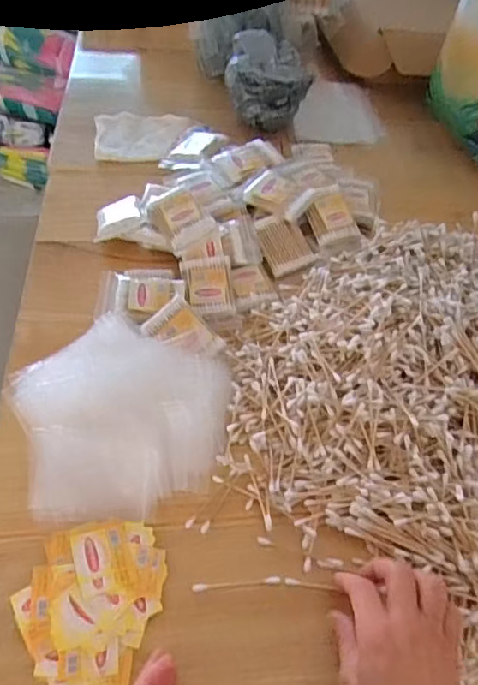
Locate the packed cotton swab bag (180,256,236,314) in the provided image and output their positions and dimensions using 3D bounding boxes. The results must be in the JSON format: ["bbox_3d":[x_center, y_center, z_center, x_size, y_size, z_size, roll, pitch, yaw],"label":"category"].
[{"bbox_3d":[-0.033,-0.063,0.640,0.055,0.013,0.066,-7,69,-6],"label":"packed cotton swab bag"}]

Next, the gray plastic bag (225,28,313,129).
[{"bbox_3d":[0.042,-0.395,0.873,0.124,0.099,0.103,3,49,-5],"label":"gray plastic bag"}]

